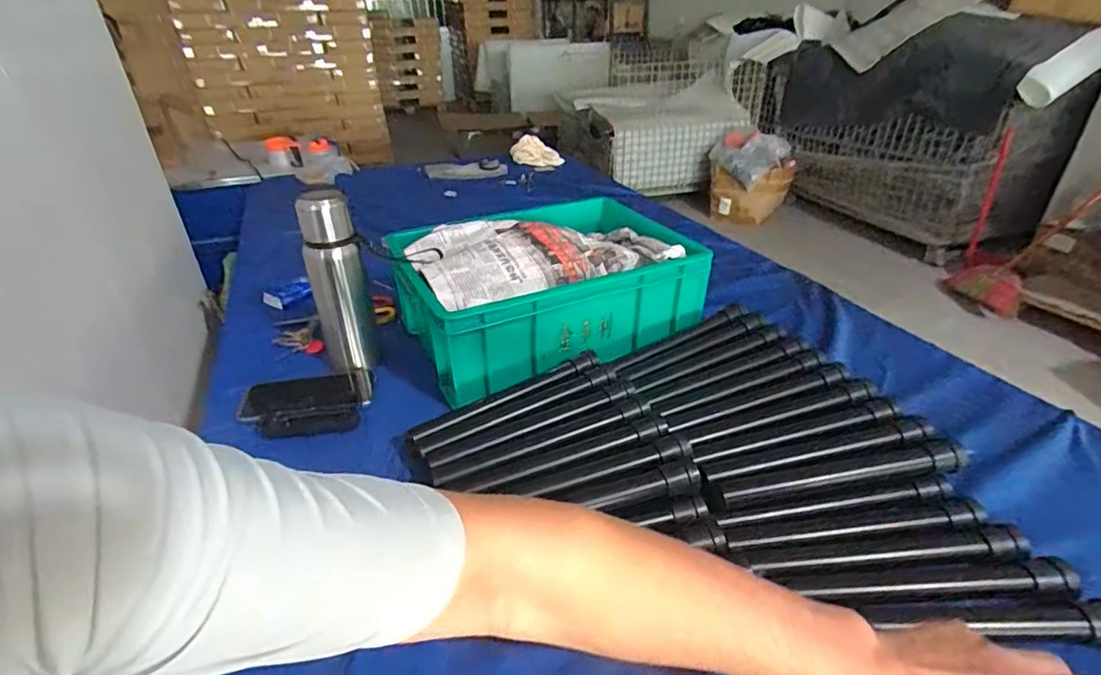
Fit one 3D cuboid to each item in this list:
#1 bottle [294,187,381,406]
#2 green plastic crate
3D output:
[{"bbox_3d":[-0.277,-0.054,0.715,0.069,0.266,0.082,-14,33,-20],"label":"bottle"},{"bbox_3d":[-0.006,-0.086,0.836,0.440,0.152,0.313,-14,33,-20],"label":"green plastic crate"}]

